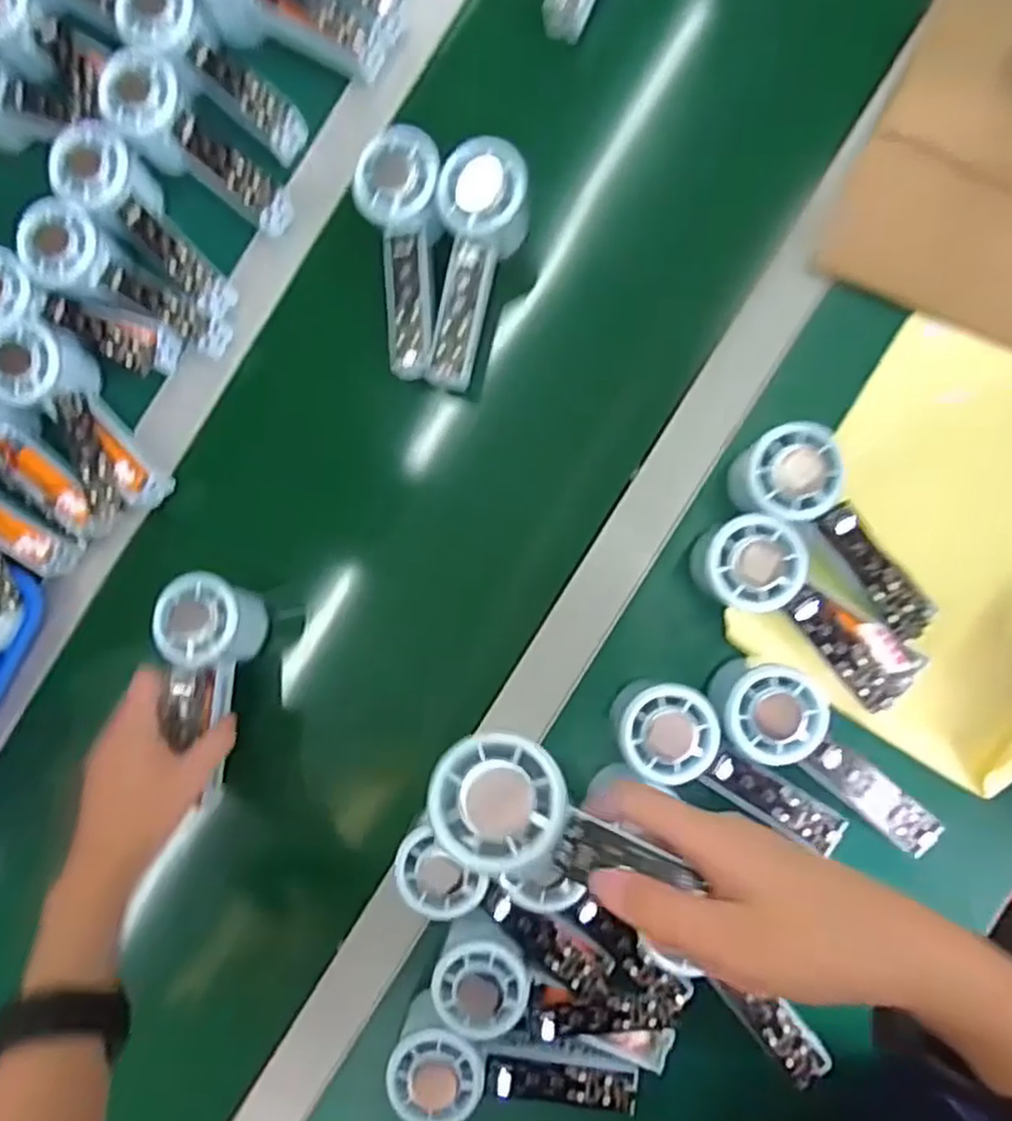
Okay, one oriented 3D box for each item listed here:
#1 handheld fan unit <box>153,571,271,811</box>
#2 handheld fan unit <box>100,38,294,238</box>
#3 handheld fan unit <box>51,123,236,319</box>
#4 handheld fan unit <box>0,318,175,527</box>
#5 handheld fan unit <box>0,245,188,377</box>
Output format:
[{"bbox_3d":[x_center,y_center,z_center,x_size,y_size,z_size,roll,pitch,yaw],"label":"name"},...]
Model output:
[{"bbox_3d":[-0.210,0.086,0.485,0.052,0.053,0.148,8,85,7],"label":"handheld fan unit"},{"bbox_3d":[-0.229,-0.308,0.520,0.160,0.045,0.059,39,89,-6],"label":"handheld fan unit"},{"bbox_3d":[-0.266,-0.246,0.523,0.057,0.045,0.164,-42,97,1],"label":"handheld fan unit"},{"bbox_3d":[-0.317,-0.104,0.520,0.063,0.044,0.158,-35,95,2],"label":"handheld fan unit"},{"bbox_3d":[-0.322,-0.177,0.517,0.150,0.033,0.058,19,87,-10],"label":"handheld fan unit"}]

